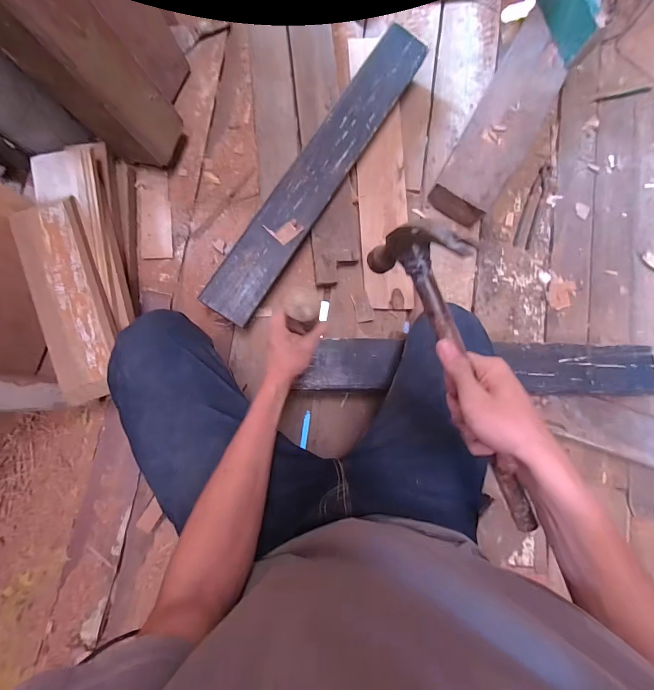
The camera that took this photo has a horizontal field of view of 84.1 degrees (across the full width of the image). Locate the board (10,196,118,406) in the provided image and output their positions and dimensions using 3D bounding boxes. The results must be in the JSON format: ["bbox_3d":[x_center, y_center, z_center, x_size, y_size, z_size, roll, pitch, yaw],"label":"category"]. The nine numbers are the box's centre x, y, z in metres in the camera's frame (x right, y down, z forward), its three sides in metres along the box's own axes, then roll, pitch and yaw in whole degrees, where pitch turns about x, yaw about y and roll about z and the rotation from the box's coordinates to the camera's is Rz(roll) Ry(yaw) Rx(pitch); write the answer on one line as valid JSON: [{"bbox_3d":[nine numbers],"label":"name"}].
[{"bbox_3d":[-0.429,-0.074,0.606,0.104,0.032,0.332,-17,84,-6],"label":"board"}]

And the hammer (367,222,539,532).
[{"bbox_3d":[0.129,0.030,0.335,0.044,0.106,0.300,-22,89,-8],"label":"hammer"}]

